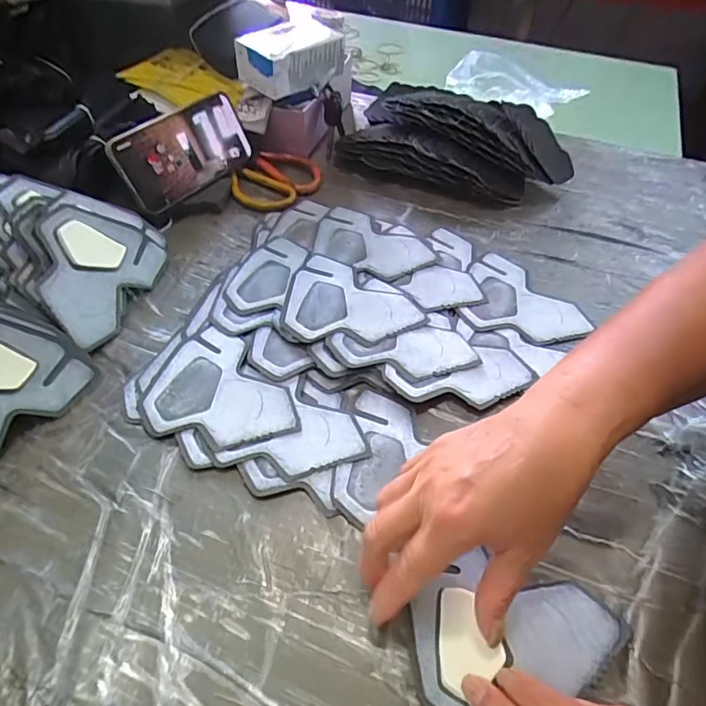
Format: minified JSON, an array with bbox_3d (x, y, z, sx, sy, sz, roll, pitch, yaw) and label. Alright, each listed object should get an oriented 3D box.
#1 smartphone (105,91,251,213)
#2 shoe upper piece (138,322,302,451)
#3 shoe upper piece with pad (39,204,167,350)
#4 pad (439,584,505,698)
[{"bbox_3d":[-0.179,-0.215,0.527,0.011,0.076,0.152,15,48,42],"label":"smartphone"},{"bbox_3d":[-0.100,0.026,0.395,0.121,0.010,0.101,10,51,8],"label":"shoe upper piece"},{"bbox_3d":[-0.226,-0.081,0.436,0.012,0.096,0.128,-7,44,39],"label":"shoe upper piece with pad"},{"bbox_3d":[0.067,0.163,0.282,0.035,0.005,0.051,7,51,5],"label":"pad"}]

